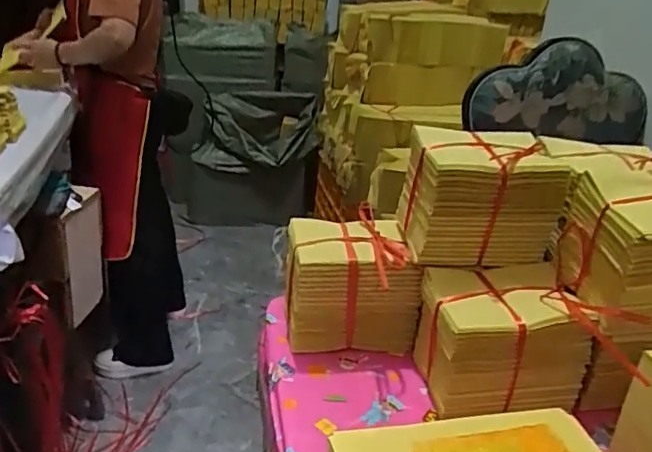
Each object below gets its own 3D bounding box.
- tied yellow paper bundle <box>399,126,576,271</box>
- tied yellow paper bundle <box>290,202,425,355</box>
[{"bbox_3d":[0.190,-0.034,0.747,0.163,0.152,0.123,-1,26,-14],"label":"tied yellow paper bundle"},{"bbox_3d":[0.032,0.081,0.784,0.165,0.144,0.128,2,26,-9],"label":"tied yellow paper bundle"}]

